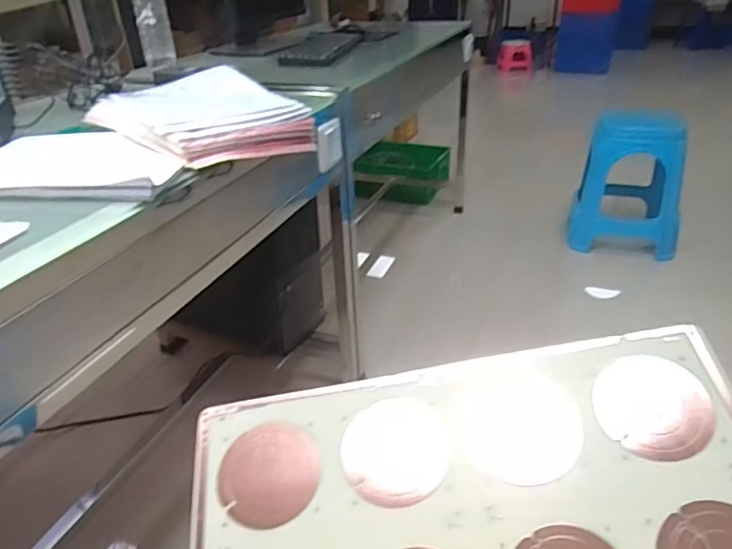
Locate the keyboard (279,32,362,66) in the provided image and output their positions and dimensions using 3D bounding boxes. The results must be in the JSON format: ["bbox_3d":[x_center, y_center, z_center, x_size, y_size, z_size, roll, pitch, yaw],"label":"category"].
[{"bbox_3d":[-0.107,-0.613,1.477,0.151,0.024,0.490,1,31,6],"label":"keyboard"}]

